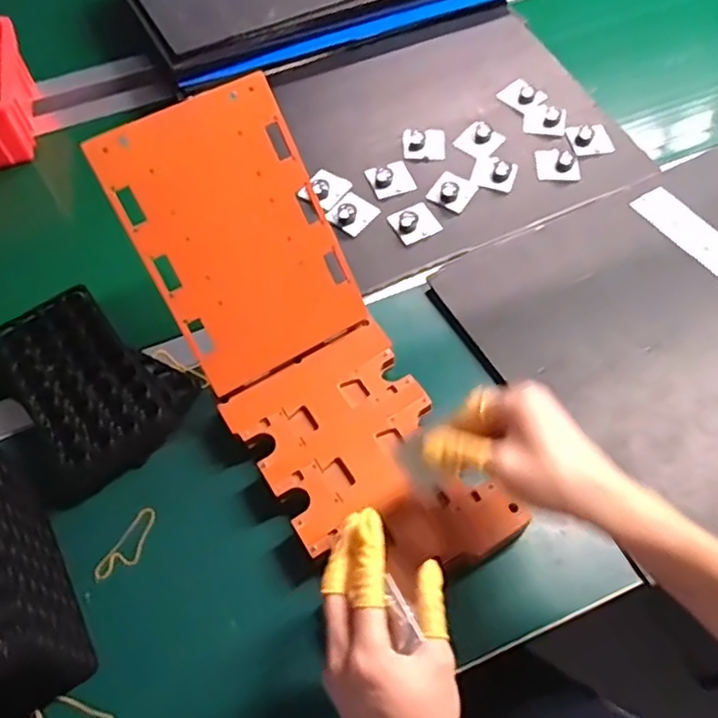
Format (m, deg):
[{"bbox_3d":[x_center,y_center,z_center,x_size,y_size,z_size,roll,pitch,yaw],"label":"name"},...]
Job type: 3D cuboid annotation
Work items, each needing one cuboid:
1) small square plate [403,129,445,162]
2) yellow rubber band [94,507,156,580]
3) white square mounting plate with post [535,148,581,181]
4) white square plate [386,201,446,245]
[{"bbox_3d":[0.081,-0.267,0.775,0.052,0.013,0.043,1,58,2],"label":"small square plate"},{"bbox_3d":[-0.199,0.164,0.548,0.025,0.004,0.070,34,63,2],"label":"yellow rubber band"},{"bbox_3d":[0.242,-0.237,0.760,0.050,0.019,0.044,4,58,4],"label":"white square mounting plate with post"},{"bbox_3d":[0.066,-0.156,0.716,0.051,0.017,0.041,-27,61,-15],"label":"white square plate"}]

